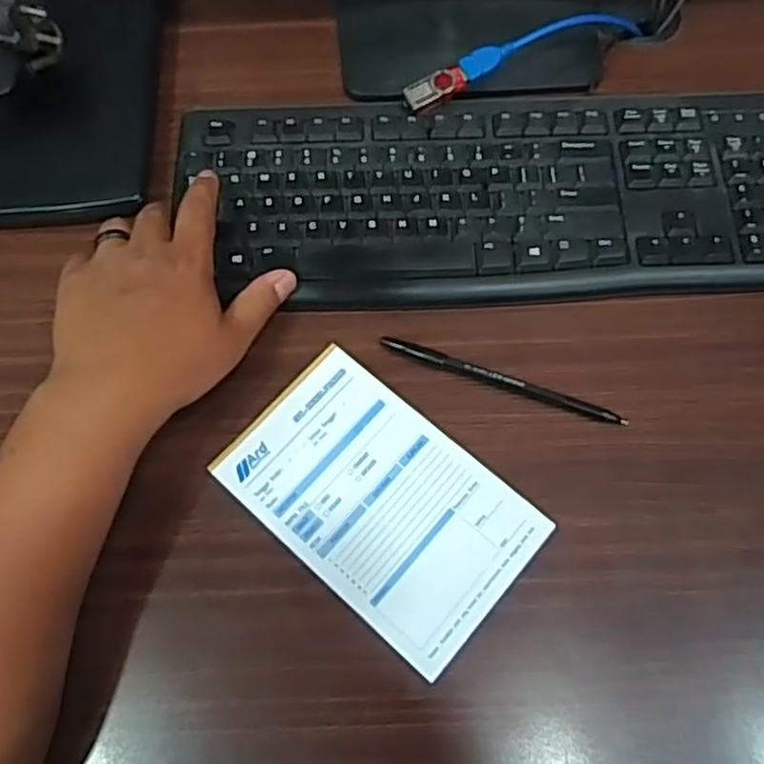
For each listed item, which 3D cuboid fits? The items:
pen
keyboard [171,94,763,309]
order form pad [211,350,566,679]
[{"bbox_3d":[0.071,-0.001,0.420,0.150,0.007,0.008,20,74,7],"label":"pen"},{"bbox_3d":[0.084,-0.123,0.459,0.421,0.016,0.154,0,73,1],"label":"keyboard"},{"bbox_3d":[-0.003,0.065,0.393,0.166,0.016,0.104,40,78,12],"label":"order form pad"}]

